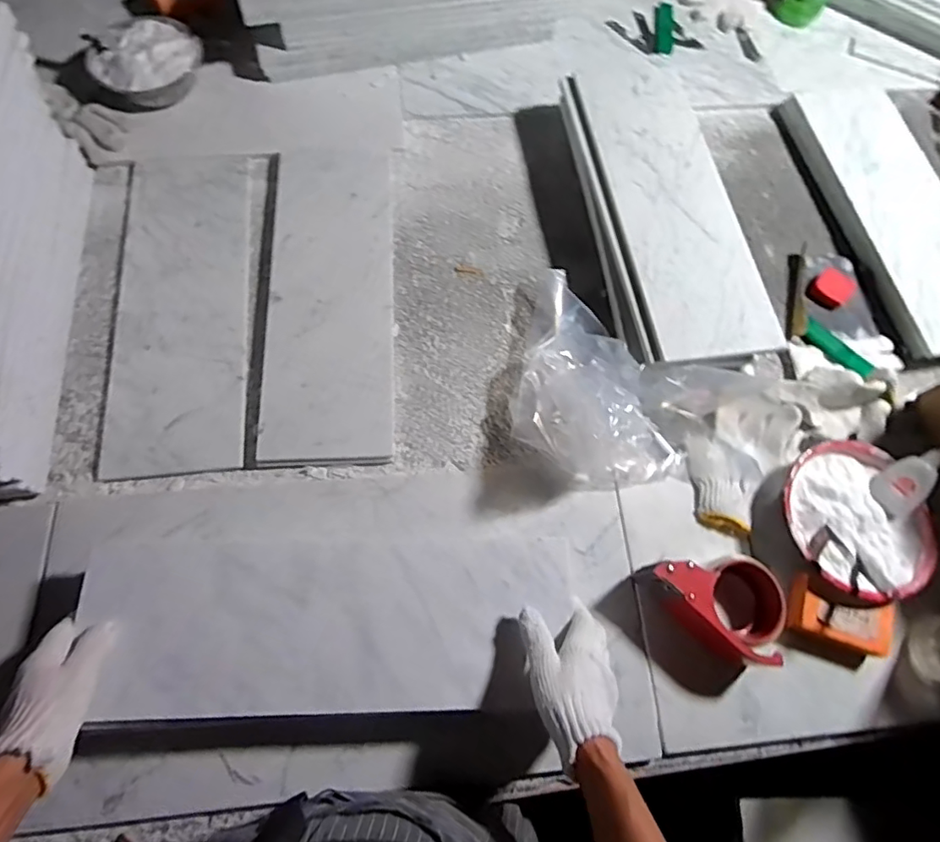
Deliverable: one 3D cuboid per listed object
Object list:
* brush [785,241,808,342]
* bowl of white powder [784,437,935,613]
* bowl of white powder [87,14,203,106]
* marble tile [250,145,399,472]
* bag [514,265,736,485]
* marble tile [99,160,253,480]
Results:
[{"bbox_3d":[0.447,-0.177,0.760,0.021,0.014,0.148,15,68,3],"label":"brush"},{"bbox_3d":[0.415,0.112,0.612,0.151,0.056,0.162,1,68,-2],"label":"bowl of white powder"},{"bbox_3d":[-0.462,-0.512,0.800,0.138,0.043,0.146,40,72,13],"label":"bowl of white powder"},{"bbox_3d":[-0.172,-0.162,0.705,0.153,0.018,0.445,-2,68,-4],"label":"marble tile"},{"bbox_3d":[0.160,-0.053,0.636,0.268,0.121,0.223,32,70,10],"label":"bag"},{"bbox_3d":[-0.356,-0.148,0.694,0.157,0.013,0.435,-6,68,-5],"label":"marble tile"}]

